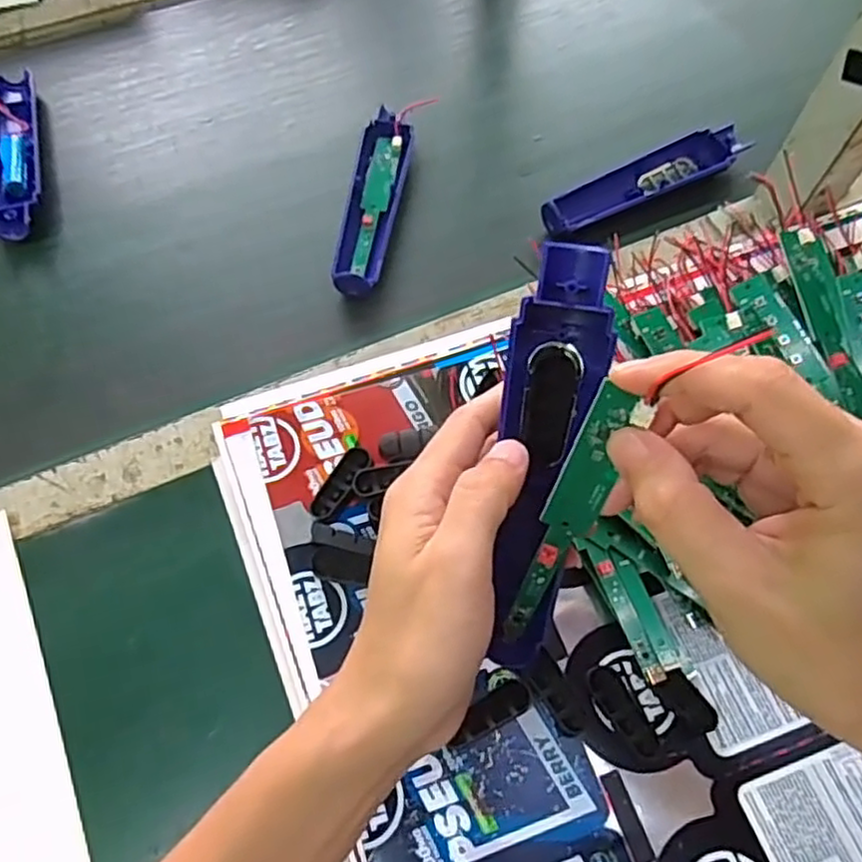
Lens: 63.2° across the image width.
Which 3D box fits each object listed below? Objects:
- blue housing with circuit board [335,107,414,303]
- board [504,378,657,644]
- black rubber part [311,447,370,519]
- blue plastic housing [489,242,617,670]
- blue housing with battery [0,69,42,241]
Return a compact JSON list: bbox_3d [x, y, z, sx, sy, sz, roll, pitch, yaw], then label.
[{"bbox_3d":[-0.041,-0.165,0.511,0.037,0.024,0.163,8,64,2],"label":"blue housing with circuit board"},{"bbox_3d":[0.050,0.040,0.270,0.018,0.132,0.006,21,39,8],"label":"board"},{"bbox_3d":[-0.052,0.028,0.395,0.014,0.005,0.045,31,67,13],"label":"black rubber part"},{"bbox_3d":[0.045,0.019,0.283,0.036,0.031,0.179,5,103,1],"label":"blue plastic housing"},{"bbox_3d":[-0.311,-0.207,0.524,0.035,0.017,0.166,-12,65,-7],"label":"blue housing with battery"}]

